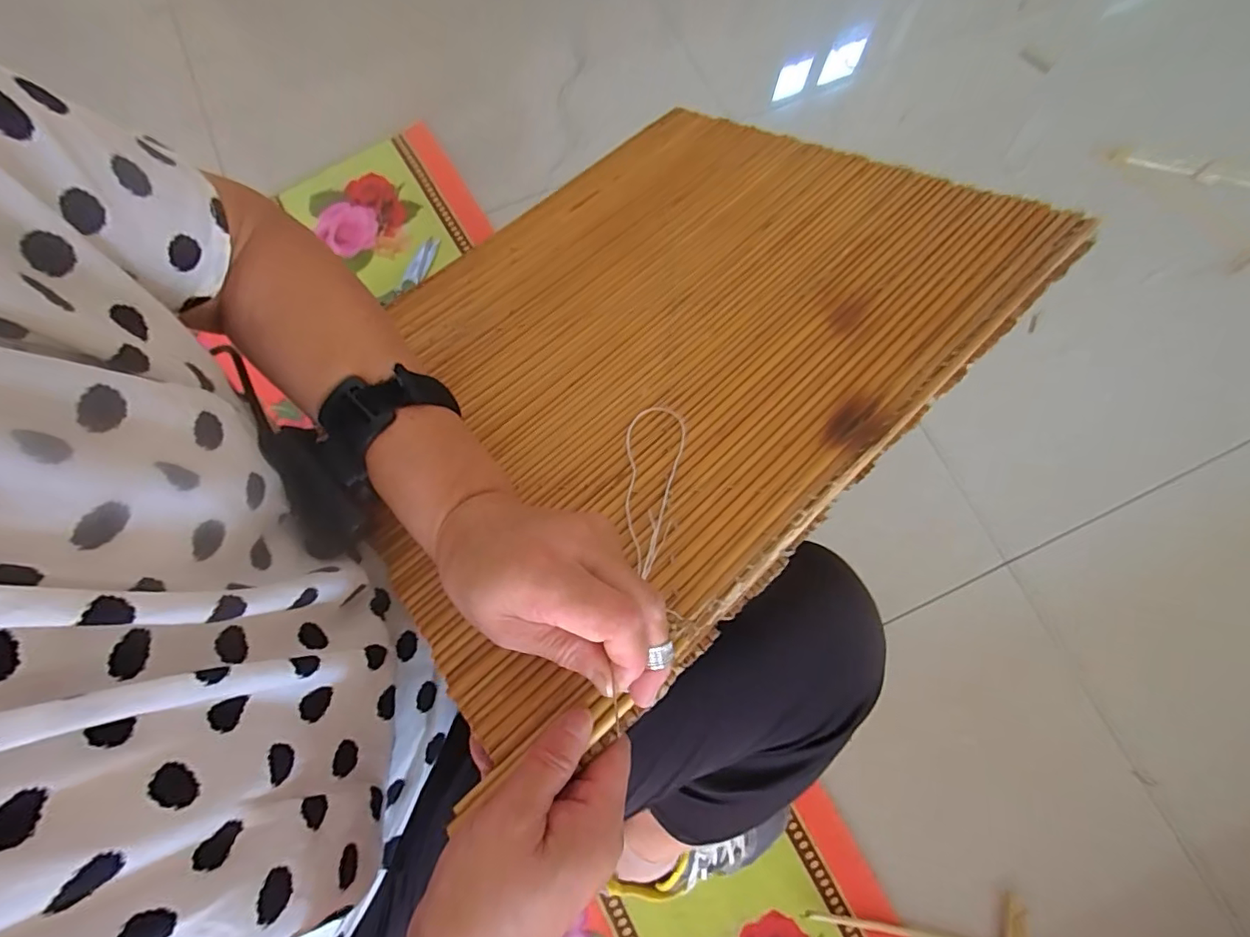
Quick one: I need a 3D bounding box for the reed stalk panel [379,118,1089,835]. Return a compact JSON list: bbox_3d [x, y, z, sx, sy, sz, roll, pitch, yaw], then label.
[{"bbox_3d":[0.007,-0.100,0.395,0.471,0.010,0.376,-42,57,-12],"label":"reed stalk panel"}]

